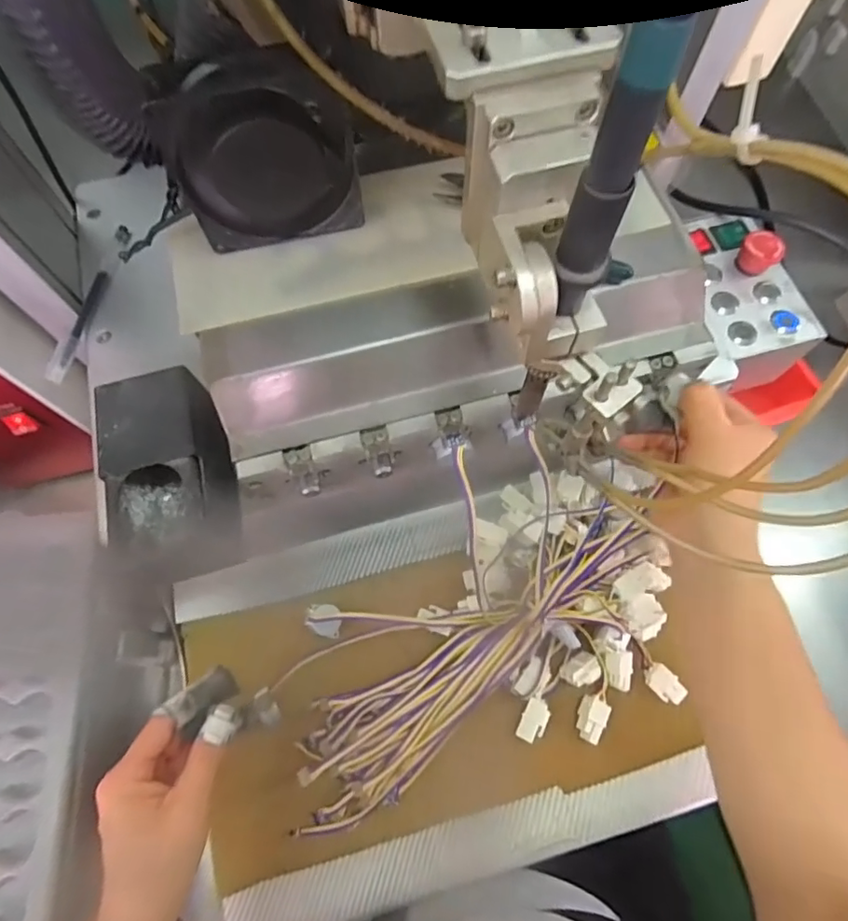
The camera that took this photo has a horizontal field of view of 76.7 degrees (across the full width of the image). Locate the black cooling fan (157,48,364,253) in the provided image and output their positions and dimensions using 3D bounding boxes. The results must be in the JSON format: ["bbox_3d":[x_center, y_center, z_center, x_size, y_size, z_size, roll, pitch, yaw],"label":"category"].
[{"bbox_3d":[-0.082,-0.159,0.286,0.090,0.090,0.029,-11,70,-3],"label":"black cooling fan"}]

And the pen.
[{"bbox_3d":[-0.257,-0.110,0.405,0.012,0.012,0.114,8,70,4],"label":"pen"}]

